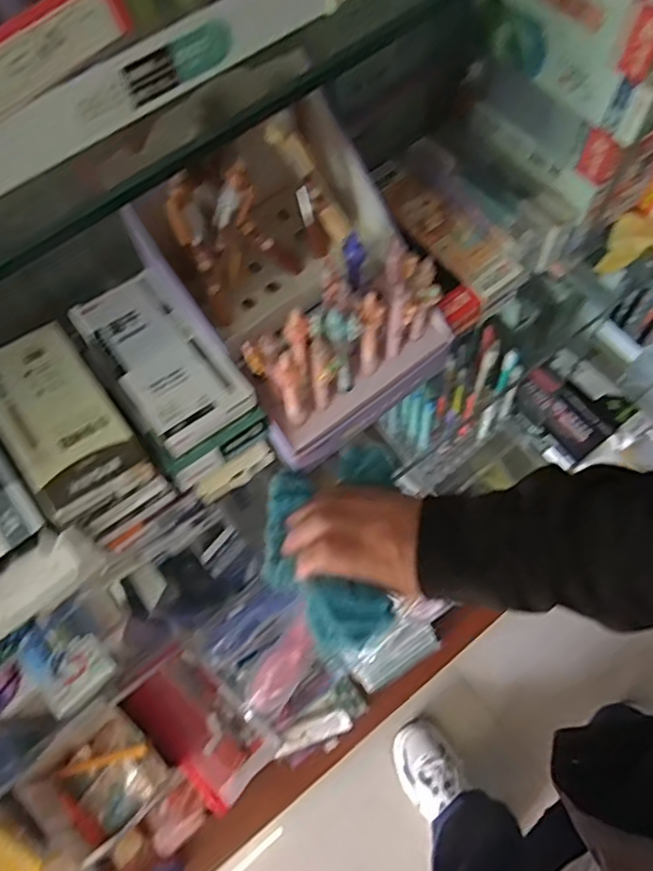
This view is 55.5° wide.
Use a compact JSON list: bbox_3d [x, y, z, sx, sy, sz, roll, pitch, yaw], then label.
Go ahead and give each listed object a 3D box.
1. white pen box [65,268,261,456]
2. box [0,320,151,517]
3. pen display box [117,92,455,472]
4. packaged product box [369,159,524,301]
[{"bbox_3d":[-0.123,-0.060,0.460,0.072,0.017,0.148,-37,71,-12],"label":"white pen box"},{"bbox_3d":[-0.196,-0.017,0.446,0.075,0.014,0.140,-36,71,-11],"label":"box"},{"bbox_3d":[-0.014,-0.116,0.477,0.166,0.160,0.185,-34,71,-11],"label":"pen display box"},{"bbox_3d":[0.105,-0.192,0.575,0.050,0.022,0.167,-37,71,-12],"label":"packaged product box"}]

